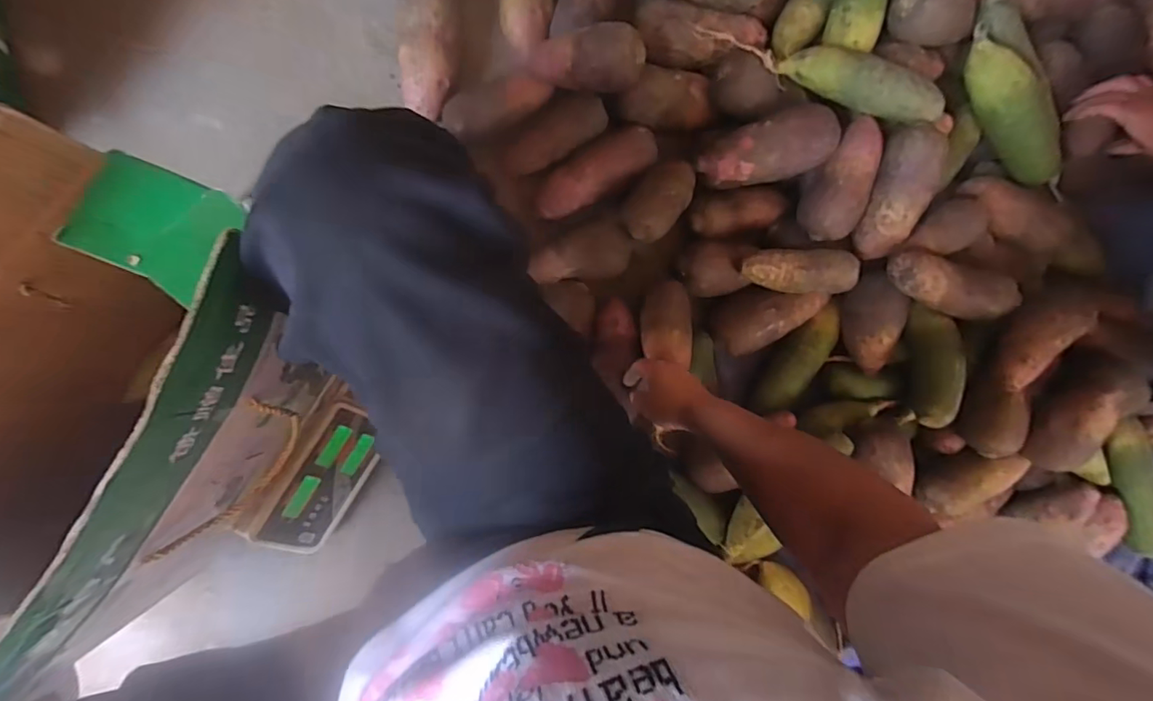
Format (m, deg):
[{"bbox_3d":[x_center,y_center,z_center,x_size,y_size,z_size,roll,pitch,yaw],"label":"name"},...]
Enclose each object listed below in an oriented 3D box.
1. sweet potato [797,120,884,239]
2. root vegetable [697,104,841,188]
[{"bbox_3d":[0.329,-0.214,0.670,0.072,0.068,0.148,19,105,-6],"label":"sweet potato"},{"bbox_3d":[0.234,-0.243,0.651,0.161,0.073,0.075,-16,92,10],"label":"root vegetable"}]

